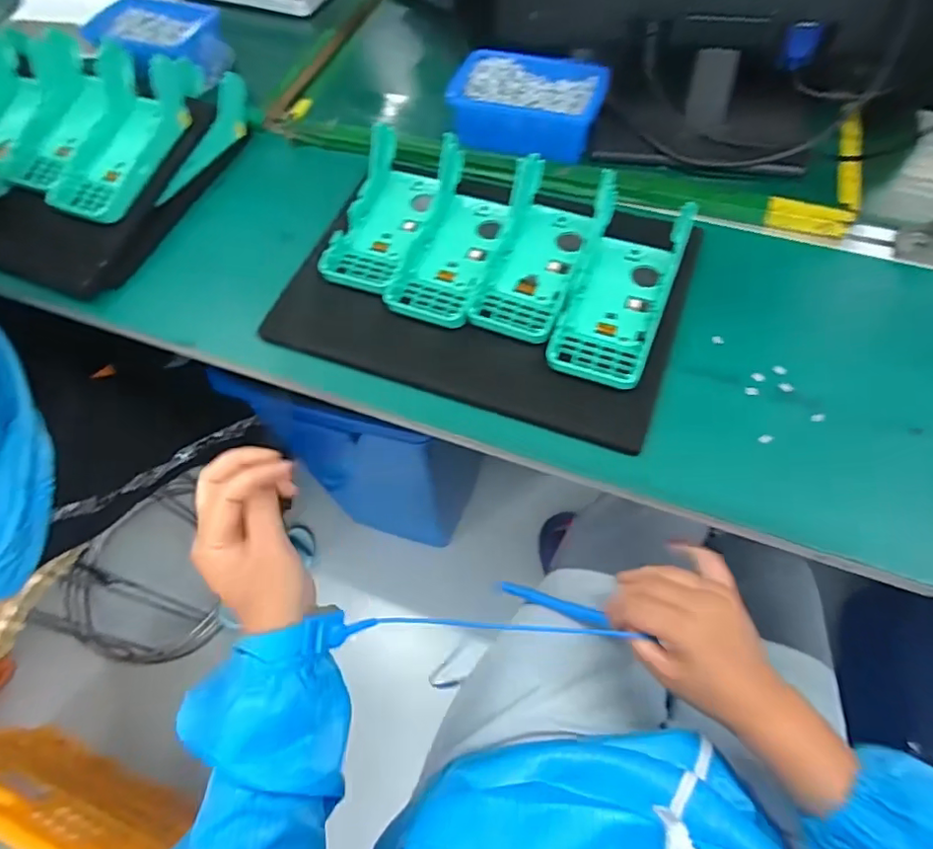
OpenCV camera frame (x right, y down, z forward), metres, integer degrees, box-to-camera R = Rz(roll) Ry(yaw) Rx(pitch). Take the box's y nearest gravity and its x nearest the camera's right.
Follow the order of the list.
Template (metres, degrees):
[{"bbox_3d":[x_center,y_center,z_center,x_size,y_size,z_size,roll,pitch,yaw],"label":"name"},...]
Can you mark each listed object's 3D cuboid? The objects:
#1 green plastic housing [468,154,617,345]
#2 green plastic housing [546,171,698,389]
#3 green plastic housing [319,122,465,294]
[{"bbox_3d":[0.064,-0.155,0.482,0.086,0.048,0.161,21,63,15],"label":"green plastic housing"},{"bbox_3d":[0.130,-0.118,0.464,0.084,0.047,0.177,17,62,12],"label":"green plastic housing"},{"bbox_3d":[-0.076,-0.206,0.520,0.089,0.050,0.167,22,63,15],"label":"green plastic housing"}]

